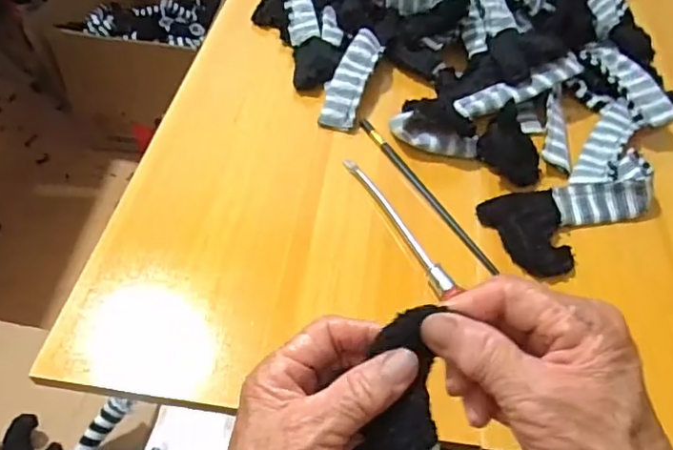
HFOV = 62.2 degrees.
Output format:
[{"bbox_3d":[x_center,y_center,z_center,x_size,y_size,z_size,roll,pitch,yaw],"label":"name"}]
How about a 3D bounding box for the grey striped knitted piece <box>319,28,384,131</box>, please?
[{"bbox_3d":[0.016,-0.148,0.549,0.037,0.011,0.124,16,66,10],"label":"grey striped knitted piece"}]

